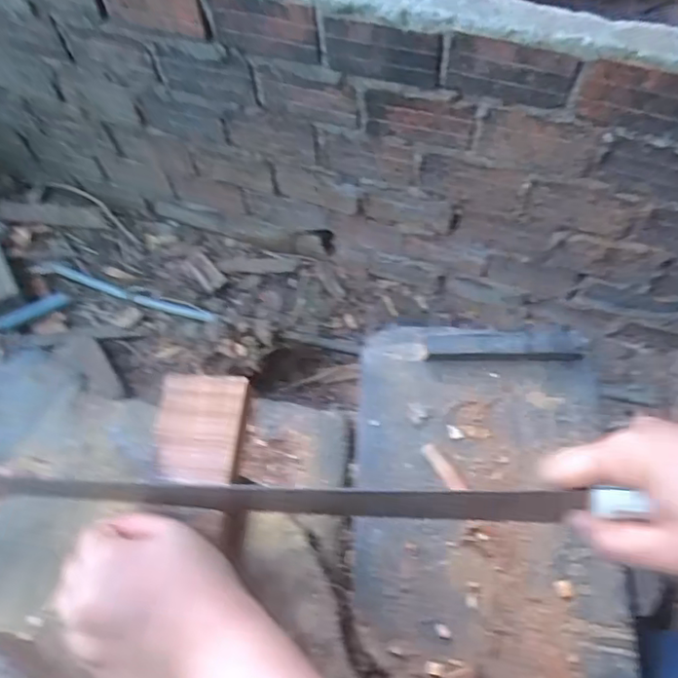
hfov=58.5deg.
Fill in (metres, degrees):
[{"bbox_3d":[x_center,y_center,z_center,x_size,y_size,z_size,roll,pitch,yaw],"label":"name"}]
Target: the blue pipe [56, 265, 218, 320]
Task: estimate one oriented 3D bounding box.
[{"bbox_3d":[-0.465,-0.101,1.373,0.403,0.028,0.027,16,66,10],"label":"blue pipe"}]

